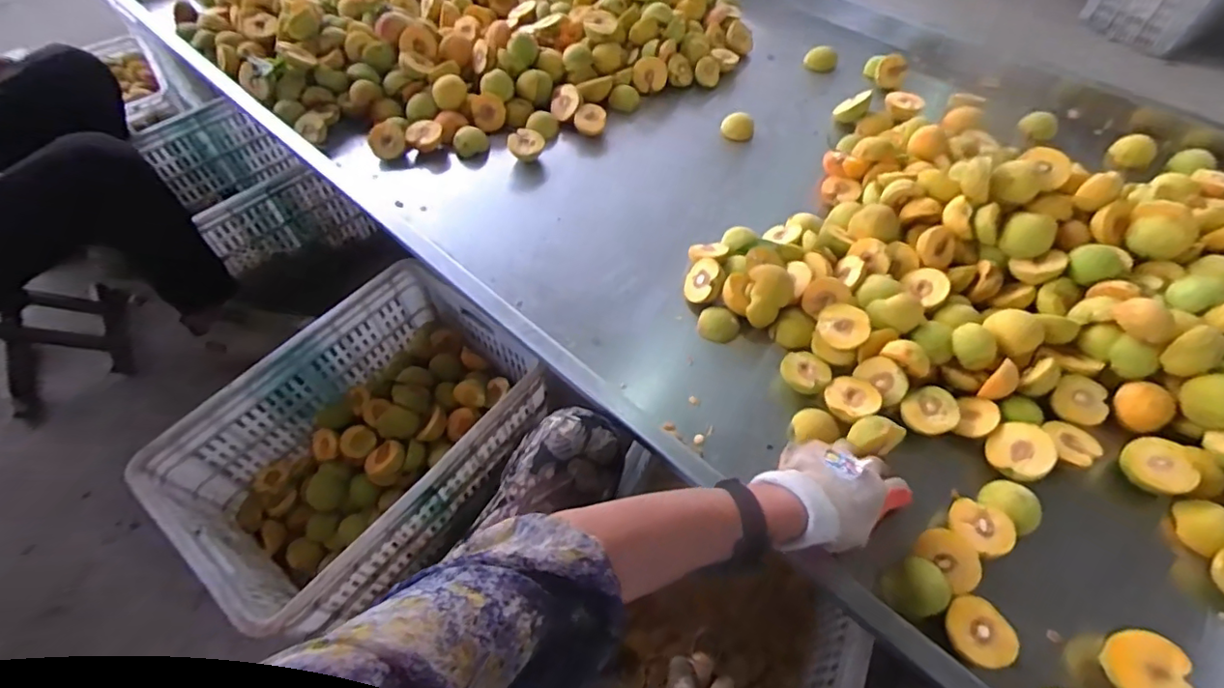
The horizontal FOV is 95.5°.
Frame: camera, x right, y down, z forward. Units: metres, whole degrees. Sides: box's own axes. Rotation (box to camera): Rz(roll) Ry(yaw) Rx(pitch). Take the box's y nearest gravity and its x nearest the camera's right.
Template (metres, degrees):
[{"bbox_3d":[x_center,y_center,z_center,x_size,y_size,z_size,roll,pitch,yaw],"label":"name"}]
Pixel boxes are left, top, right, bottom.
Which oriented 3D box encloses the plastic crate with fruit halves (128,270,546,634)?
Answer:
[{"bbox_3d":[-0.404,0.168,0.955,0.370,0.259,0.538,34,63,20],"label":"plastic crate with fruit halves"}]

